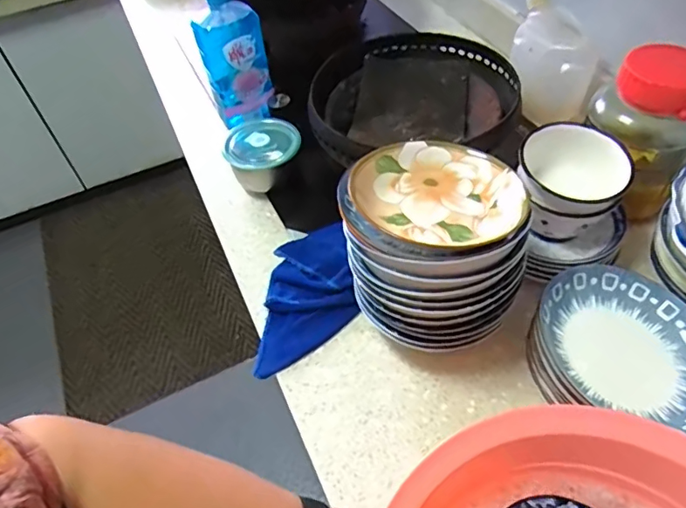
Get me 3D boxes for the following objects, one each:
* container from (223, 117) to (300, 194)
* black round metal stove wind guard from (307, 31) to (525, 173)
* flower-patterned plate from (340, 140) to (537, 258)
[{"bbox_3d":[-0.119,-0.148,0.790,0.108,0.079,0.105,-9,50,-2],"label":"container"},{"bbox_3d":[0.101,-0.243,0.791,0.289,0.058,0.271,-3,50,3],"label":"black round metal stove wind guard"},{"bbox_3d":[0.088,-0.058,0.527,0.173,0.038,0.159,-3,50,3],"label":"flower-patterned plate"}]

